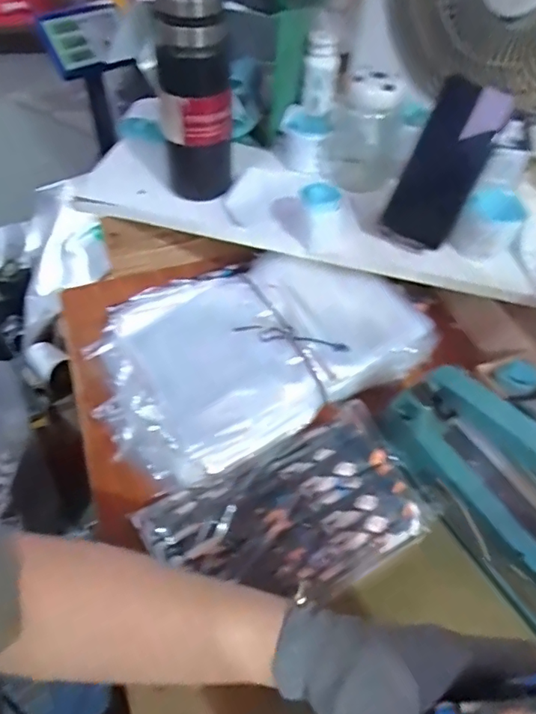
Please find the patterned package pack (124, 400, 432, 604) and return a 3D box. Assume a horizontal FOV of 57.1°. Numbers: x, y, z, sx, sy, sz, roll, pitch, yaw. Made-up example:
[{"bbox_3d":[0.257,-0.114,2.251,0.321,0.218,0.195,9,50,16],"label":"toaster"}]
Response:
[{"bbox_3d":[0.023,0.152,0.473,0.258,0.031,0.151,-21,57,-19],"label":"patterned package pack"}]

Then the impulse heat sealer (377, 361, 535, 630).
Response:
[{"bbox_3d":[0.225,0.113,0.418,0.077,0.160,0.291,-27,59,-22],"label":"impulse heat sealer"}]

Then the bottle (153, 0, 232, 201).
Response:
[{"bbox_3d":[-0.083,-0.285,0.553,0.080,0.213,0.072,-5,53,-8],"label":"bottle"}]

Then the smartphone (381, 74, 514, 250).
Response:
[{"bbox_3d":[0.185,-0.197,0.519,0.073,0.160,0.010,21,37,1],"label":"smartphone"}]

